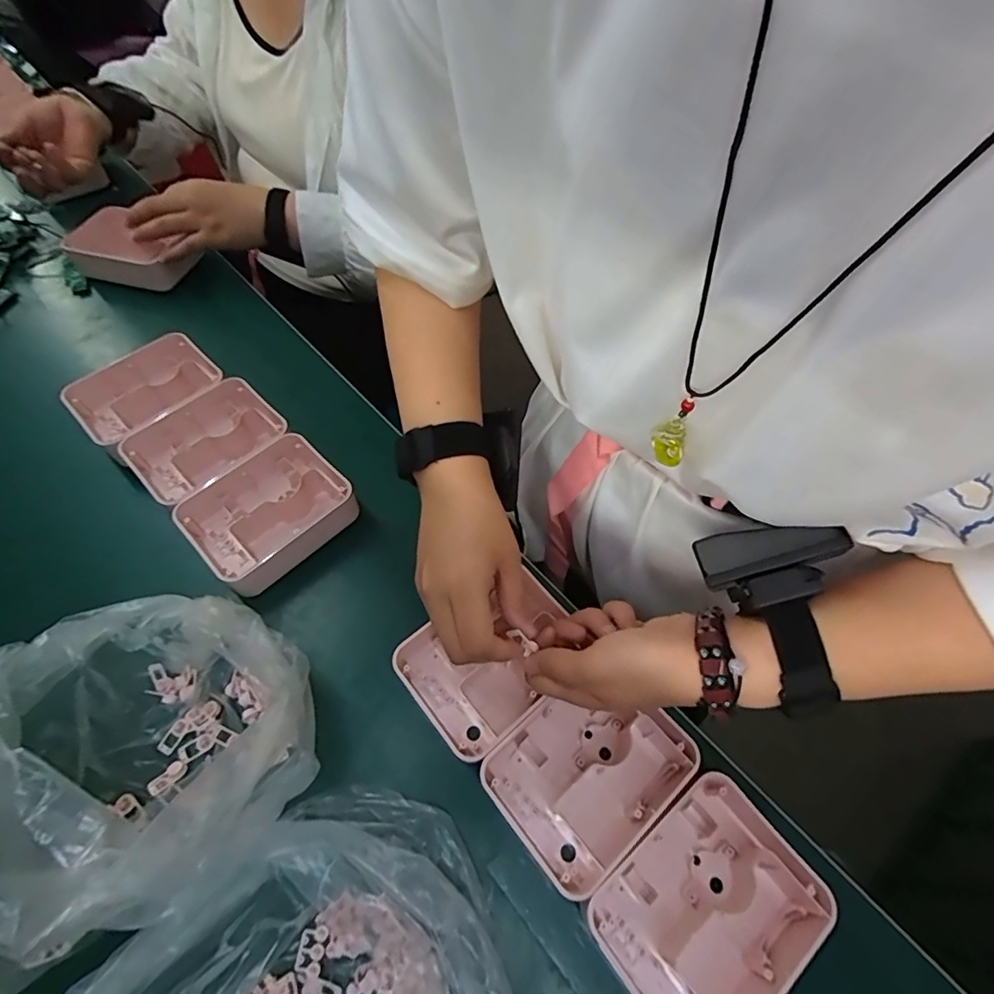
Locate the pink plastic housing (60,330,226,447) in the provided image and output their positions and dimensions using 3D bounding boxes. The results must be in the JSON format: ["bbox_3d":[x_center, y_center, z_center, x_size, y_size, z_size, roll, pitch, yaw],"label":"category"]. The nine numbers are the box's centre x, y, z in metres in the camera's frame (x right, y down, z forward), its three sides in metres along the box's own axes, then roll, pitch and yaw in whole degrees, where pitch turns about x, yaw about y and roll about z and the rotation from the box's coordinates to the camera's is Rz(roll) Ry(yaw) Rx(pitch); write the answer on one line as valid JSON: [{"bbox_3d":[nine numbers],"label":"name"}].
[{"bbox_3d":[-0.356,-0.103,0.531,0.097,0.042,0.133,39,65,19],"label":"pink plastic housing"}]

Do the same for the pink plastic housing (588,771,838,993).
[{"bbox_3d":[0.130,0.258,0.326,0.131,0.040,0.099,-35,66,-20],"label":"pink plastic housing"}]

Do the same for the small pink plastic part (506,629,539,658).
[{"bbox_3d":[0.015,0.090,0.319,0.020,0.004,0.010,39,63,-6],"label":"small pink plastic part"}]

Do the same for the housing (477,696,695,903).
[{"bbox_3d":[0.062,0.195,0.366,0.123,0.039,0.107,-40,68,-23],"label":"housing"}]

